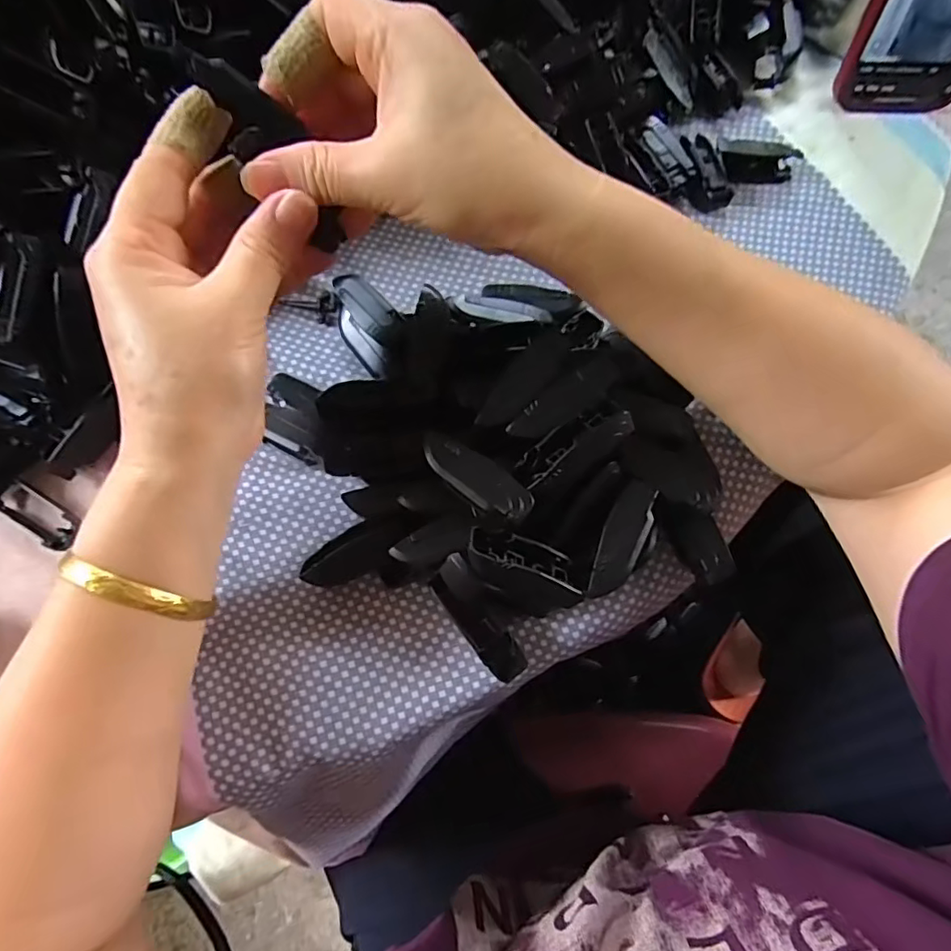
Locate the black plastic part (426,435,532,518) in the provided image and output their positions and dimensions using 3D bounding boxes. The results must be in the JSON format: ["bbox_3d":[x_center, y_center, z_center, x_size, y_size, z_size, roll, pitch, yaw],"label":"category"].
[{"bbox_3d":[0.000,0.000,0.234,0.051,0.004,0.018,39,77,10],"label":"black plastic part"}]

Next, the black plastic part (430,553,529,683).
[{"bbox_3d":[0.001,0.062,0.249,0.018,0.015,0.061,-32,101,-9],"label":"black plastic part"}]

